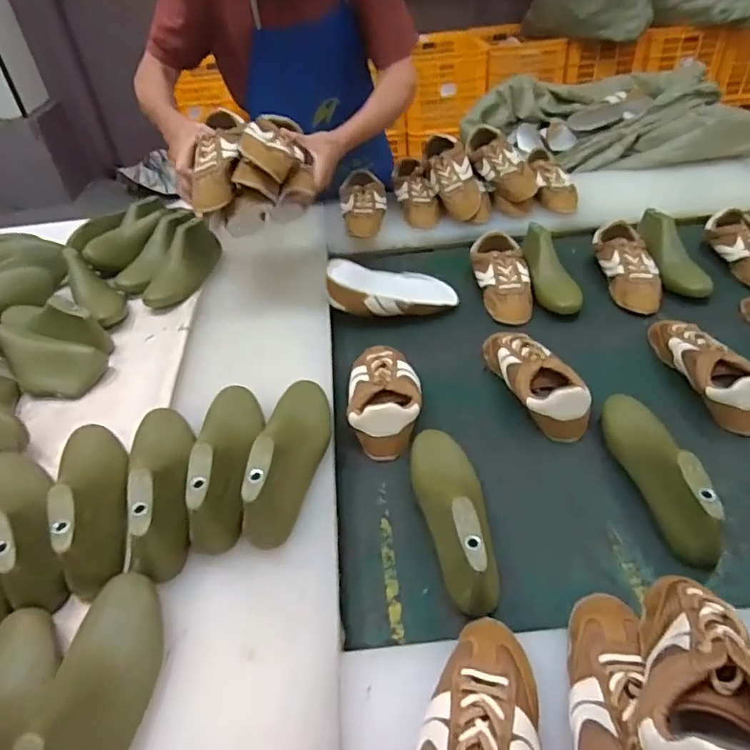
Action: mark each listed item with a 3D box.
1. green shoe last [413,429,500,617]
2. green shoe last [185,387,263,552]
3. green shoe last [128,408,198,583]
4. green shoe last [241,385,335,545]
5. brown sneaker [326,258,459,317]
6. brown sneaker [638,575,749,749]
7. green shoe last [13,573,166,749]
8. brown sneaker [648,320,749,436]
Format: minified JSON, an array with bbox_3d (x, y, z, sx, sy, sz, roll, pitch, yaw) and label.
[{"bbox_3d":[0.092,0.138,0.639,0.074,0.076,0.252,-10,41,-3],"label":"green shoe last"},{"bbox_3d":[-0.182,0.087,0.675,0.079,0.085,0.240,-10,41,-3],"label":"green shoe last"},{"bbox_3d":[-0.255,0.114,0.651,0.080,0.081,0.248,-14,41,-8],"label":"green shoe last"},{"bbox_3d":[-0.104,0.086,0.682,0.080,0.088,0.243,-2,41,6],"label":"green shoe last"},{"bbox_3d":[0.029,-0.148,1.018,0.238,0.064,0.109,3,37,-15],"label":"brown sneaker"},{"bbox_3d":[0.231,0.216,0.390,0.097,0.074,0.219,9,25,17],"label":"brown sneaker"},{"bbox_3d":[-0.234,0.272,0.459,0.072,0.084,0.241,-10,41,-4],"label":"green shoe last"},{"bbox_3d":[0.481,-0.022,0.808,0.085,0.077,0.240,-7,41,0],"label":"brown sneaker"}]

